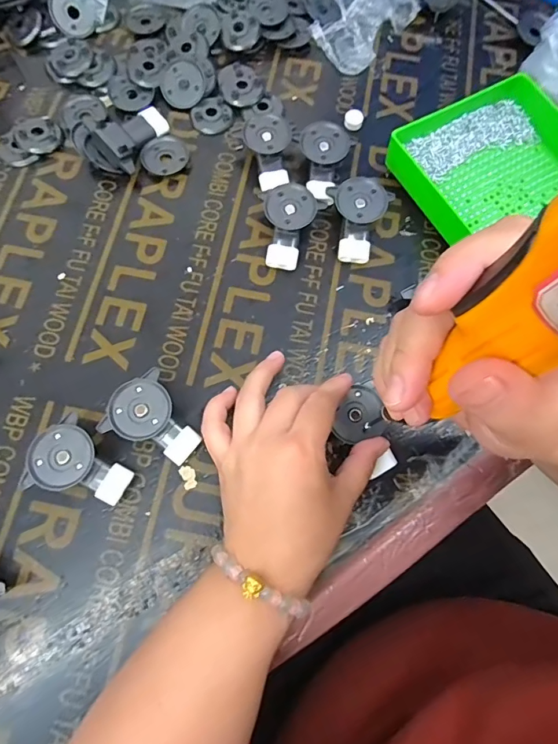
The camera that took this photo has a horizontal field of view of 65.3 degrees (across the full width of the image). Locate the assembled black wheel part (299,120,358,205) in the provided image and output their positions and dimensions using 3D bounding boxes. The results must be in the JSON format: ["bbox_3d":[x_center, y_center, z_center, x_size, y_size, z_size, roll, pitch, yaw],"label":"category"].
[{"bbox_3d":[0.036,-0.184,0.388,0.044,0.033,0.066,22,74,6],"label":"assembled black wheel part"}]

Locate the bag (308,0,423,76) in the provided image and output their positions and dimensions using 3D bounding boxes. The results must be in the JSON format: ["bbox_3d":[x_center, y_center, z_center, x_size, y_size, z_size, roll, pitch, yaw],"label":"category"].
[{"bbox_3d":[0.084,-0.373,0.450,0.085,0.022,0.127,37,76,10],"label":"bag"}]

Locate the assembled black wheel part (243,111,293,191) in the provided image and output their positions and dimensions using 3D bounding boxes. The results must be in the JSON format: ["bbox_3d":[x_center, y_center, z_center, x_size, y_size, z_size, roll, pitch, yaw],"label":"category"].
[{"bbox_3d":[-0.009,-0.197,0.390,0.040,0.030,0.064,-6,73,-3],"label":"assembled black wheel part"}]

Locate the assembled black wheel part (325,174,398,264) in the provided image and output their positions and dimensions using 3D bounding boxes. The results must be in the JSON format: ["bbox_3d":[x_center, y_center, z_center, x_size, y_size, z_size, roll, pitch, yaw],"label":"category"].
[{"bbox_3d":[0.072,-0.129,0.371,0.049,0.031,0.065,-8,73,-3],"label":"assembled black wheel part"}]

